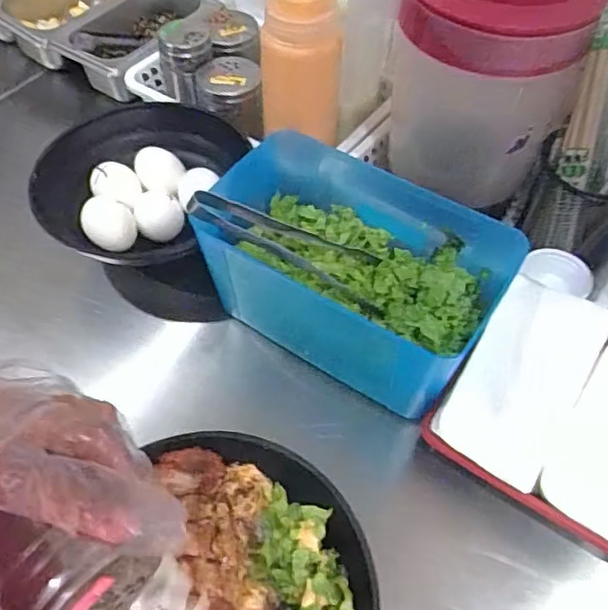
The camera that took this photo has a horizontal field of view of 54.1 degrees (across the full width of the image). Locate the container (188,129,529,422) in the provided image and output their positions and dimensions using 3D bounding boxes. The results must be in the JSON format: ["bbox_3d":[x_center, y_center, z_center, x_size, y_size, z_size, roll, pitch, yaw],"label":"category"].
[{"bbox_3d":[0.031,-0.023,0.455,0.219,0.112,0.128,26,58,16],"label":"container"}]

